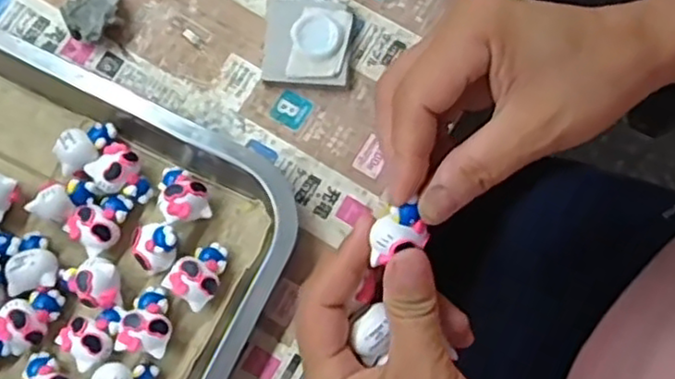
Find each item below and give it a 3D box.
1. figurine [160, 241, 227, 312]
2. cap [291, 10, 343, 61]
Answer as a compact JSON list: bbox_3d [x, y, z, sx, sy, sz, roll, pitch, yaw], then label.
[{"bbox_3d":[-0.071,0.044,0.357,0.025,0.016,0.034,37,80,7],"label":"figurine"},{"bbox_3d":[-0.012,-0.087,0.391,0.029,0.010,0.025,30,79,5],"label":"cap"}]

